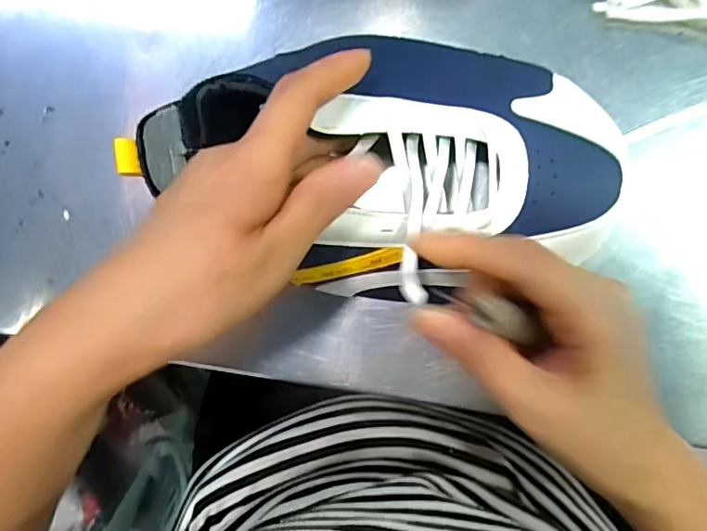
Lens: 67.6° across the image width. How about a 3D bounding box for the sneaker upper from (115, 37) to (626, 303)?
[{"bbox_3d":[0.019,-0.056,0.269,0.227,0.089,0.142,-1,92,7],"label":"sneaker upper"}]

